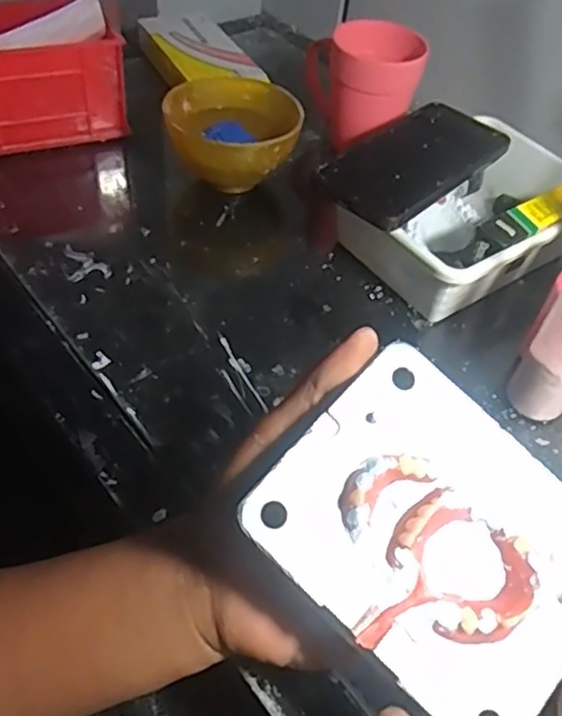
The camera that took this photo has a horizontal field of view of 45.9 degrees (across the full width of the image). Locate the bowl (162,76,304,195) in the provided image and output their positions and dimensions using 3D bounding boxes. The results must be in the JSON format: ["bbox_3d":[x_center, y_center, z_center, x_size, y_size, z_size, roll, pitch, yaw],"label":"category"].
[{"bbox_3d":[-0.040,-0.179,0.555,0.107,0.064,0.106,-1,50,-6],"label":"bowl"}]

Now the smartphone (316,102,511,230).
[{"bbox_3d":[0.102,-0.149,0.497,0.082,0.009,0.168,34,55,22],"label":"smartphone"}]

